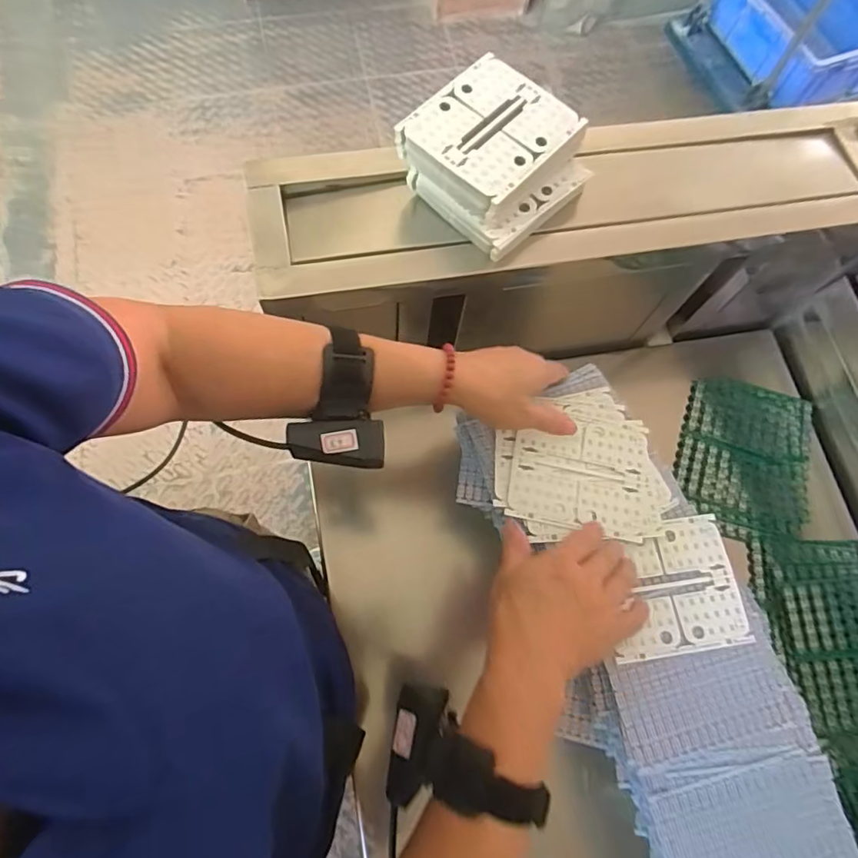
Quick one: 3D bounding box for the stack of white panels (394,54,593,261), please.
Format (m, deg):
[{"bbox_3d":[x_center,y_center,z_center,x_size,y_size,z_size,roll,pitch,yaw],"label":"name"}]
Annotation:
[{"bbox_3d":[0.056,-0.227,0.464,0.117,0.057,0.122,-42,78,-14],"label":"stack of white panels"}]

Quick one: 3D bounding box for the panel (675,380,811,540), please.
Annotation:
[{"bbox_3d":[0.362,0.026,0.630,0.144,0.011,0.170,16,72,4],"label":"panel"}]

